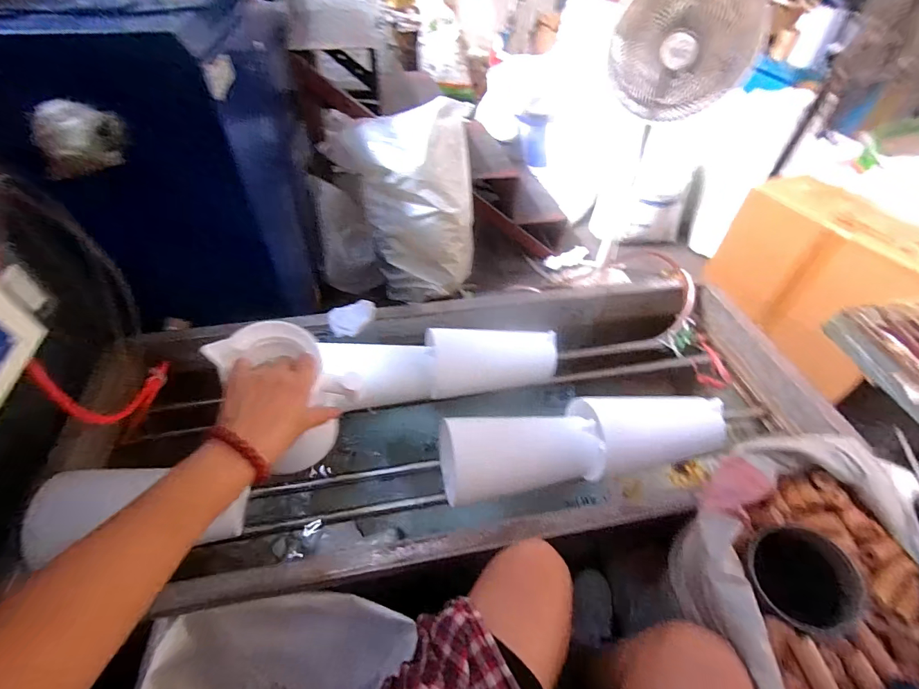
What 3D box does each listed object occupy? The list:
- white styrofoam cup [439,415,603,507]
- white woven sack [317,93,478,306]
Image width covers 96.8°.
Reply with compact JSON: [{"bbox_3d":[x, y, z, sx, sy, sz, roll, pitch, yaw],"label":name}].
[{"bbox_3d":[0.094,0.186,0.683,0.243,0.122,0.116,-5,48,-8],"label":"white styrofoam cup"},{"bbox_3d":[-0.162,-0.431,1.258,0.430,0.462,0.347,-5,49,-8],"label":"white woven sack"}]

